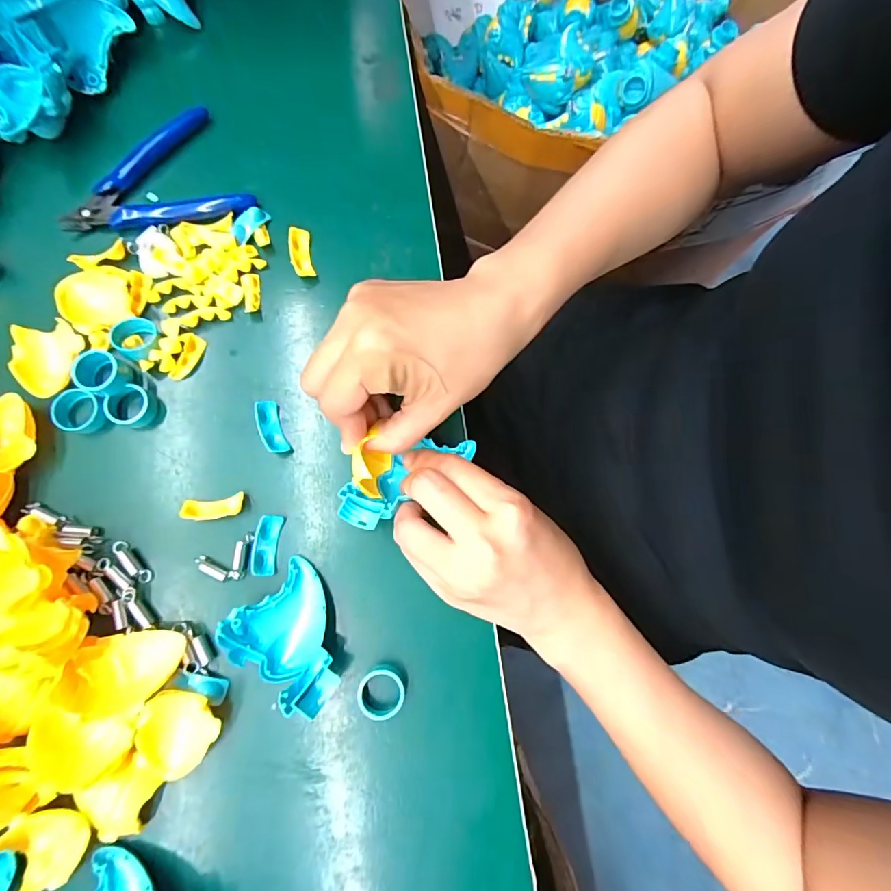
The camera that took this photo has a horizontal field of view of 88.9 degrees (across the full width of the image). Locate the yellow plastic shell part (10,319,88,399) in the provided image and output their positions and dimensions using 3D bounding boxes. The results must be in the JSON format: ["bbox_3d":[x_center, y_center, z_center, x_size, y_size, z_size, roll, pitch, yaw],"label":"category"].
[{"bbox_3d":[-0.238,-0.053,0.274,0.038,0.011,0.044,-17,78,-4],"label":"yellow plastic shell part"}]

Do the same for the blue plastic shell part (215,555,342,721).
[{"bbox_3d":[-0.081,0.105,0.246,0.067,0.031,0.054,44,81,8],"label":"blue plastic shell part"}]

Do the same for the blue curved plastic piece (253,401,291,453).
[{"bbox_3d":[-0.107,-0.011,0.278,0.012,0.011,0.032,-19,78,-4],"label":"blue curved plastic piece"}]

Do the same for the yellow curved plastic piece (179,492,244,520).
[{"bbox_3d":[-0.137,0.036,0.267,0.033,0.010,0.014,-10,78,-2],"label":"yellow curved plastic piece"}]

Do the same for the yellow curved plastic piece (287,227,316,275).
[{"bbox_3d":[-0.095,-0.127,0.300,0.014,0.011,0.033,-10,78,-2],"label":"yellow curved plastic piece"}]

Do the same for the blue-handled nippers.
[{"bbox_3d":[-0.193,-0.167,0.300,0.112,0.014,0.077,-32,80,-7],"label":"blue-handled nippers"}]

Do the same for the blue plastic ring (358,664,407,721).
[{"bbox_3d":[-0.035,0.136,0.252,0.025,0.012,0.025,0,78,0],"label":"blue plastic ring"}]

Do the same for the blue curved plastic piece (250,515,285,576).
[{"bbox_3d":[-0.104,0.058,0.265,0.014,0.004,0.034,10,72,-20],"label":"blue curved plastic piece"}]

